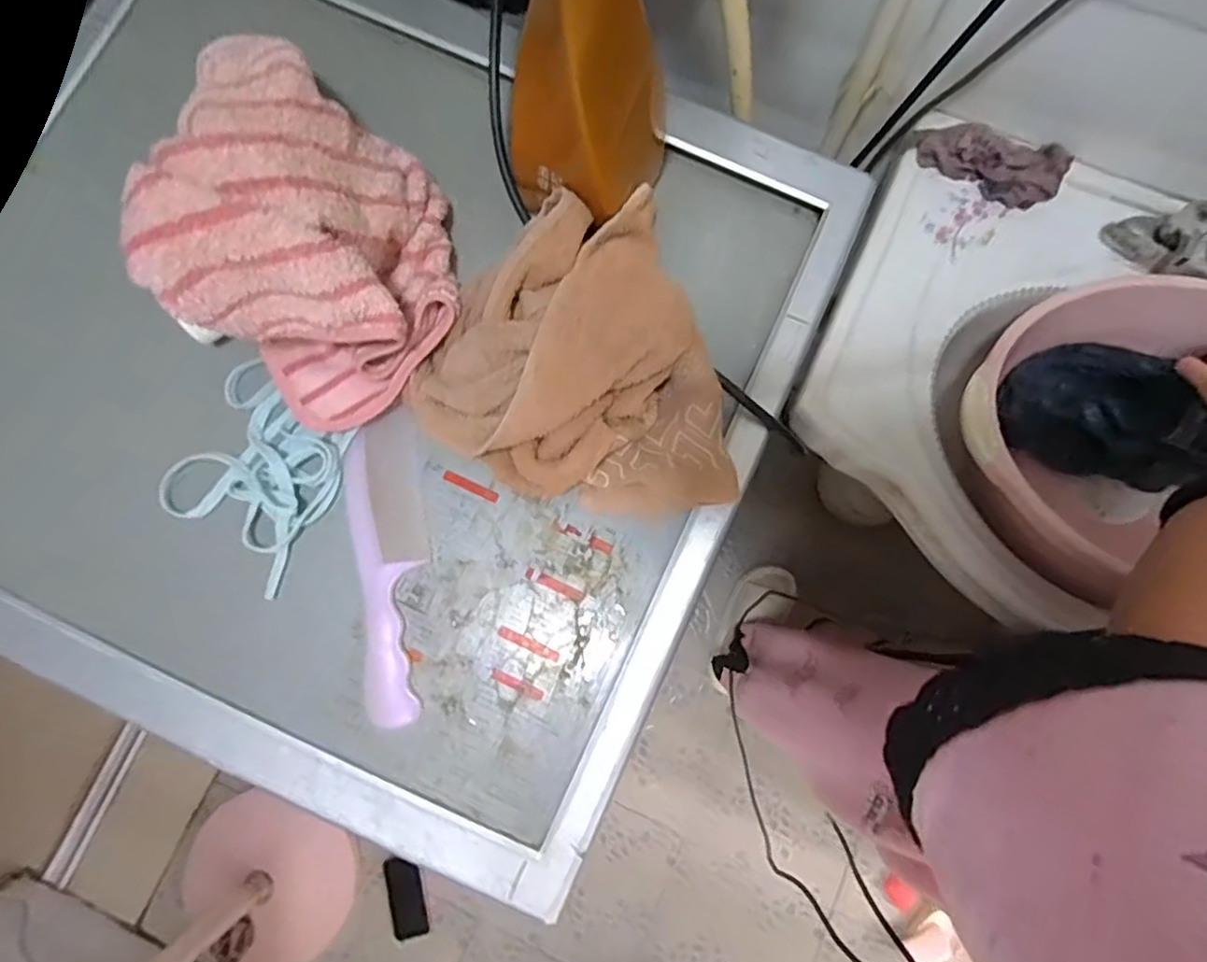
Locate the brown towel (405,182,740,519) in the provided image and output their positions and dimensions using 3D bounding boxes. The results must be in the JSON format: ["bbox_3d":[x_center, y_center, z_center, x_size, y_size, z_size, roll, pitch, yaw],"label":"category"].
[{"bbox_3d":[-0.023,-0.082,0.399,0.193,0.065,0.207,-8,80,0],"label":"brown towel"}]

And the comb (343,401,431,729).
[{"bbox_3d":[-0.140,0.053,0.403,0.049,0.010,0.200,-8,80,0],"label":"comb"}]

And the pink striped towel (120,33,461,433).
[{"bbox_3d":[-0.176,-0.168,0.372,0.140,0.125,0.235,-11,80,0],"label":"pink striped towel"}]

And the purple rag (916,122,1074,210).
[{"bbox_3d":[0.377,-0.307,0.599,0.136,0.031,0.067,12,81,4],"label":"purple rag"}]

